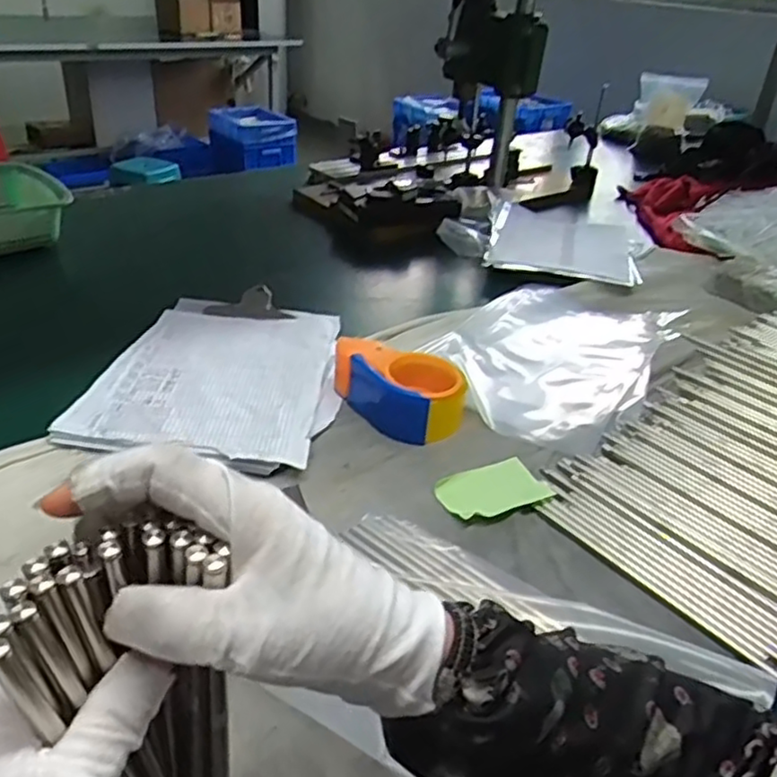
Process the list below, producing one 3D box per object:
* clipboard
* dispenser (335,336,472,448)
[{"bbox_3d":[-0.169,-0.024,0.742,0.240,0.023,0.319,8,32,6],"label":"clipboard"},{"bbox_3d":[0.008,-0.007,0.701,0.136,0.060,0.078,27,38,32],"label":"dispenser"}]

